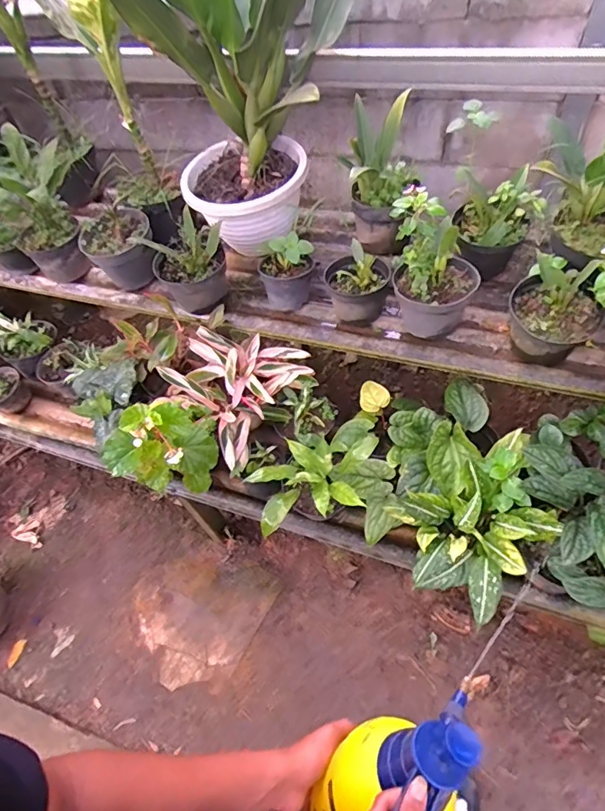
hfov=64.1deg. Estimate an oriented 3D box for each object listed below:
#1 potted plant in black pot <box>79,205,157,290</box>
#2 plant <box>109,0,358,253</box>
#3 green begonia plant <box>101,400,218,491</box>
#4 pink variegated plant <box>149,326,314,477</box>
[{"bbox_3d":[-0.485,-0.414,1.314,0.184,0.173,0.185,-27,55,-11],"label":"potted plant in black pot"},{"bbox_3d":[-0.113,-0.785,1.125,0.413,0.685,0.496,5,55,13],"label":"plant"},{"bbox_3d":[-0.310,0.101,1.058,0.225,0.244,0.139,-19,53,-5],"label":"green begonia plant"},{"bbox_3d":[-0.184,-0.049,1.267,0.303,0.188,0.338,28,63,26],"label":"pink variegated plant"}]

